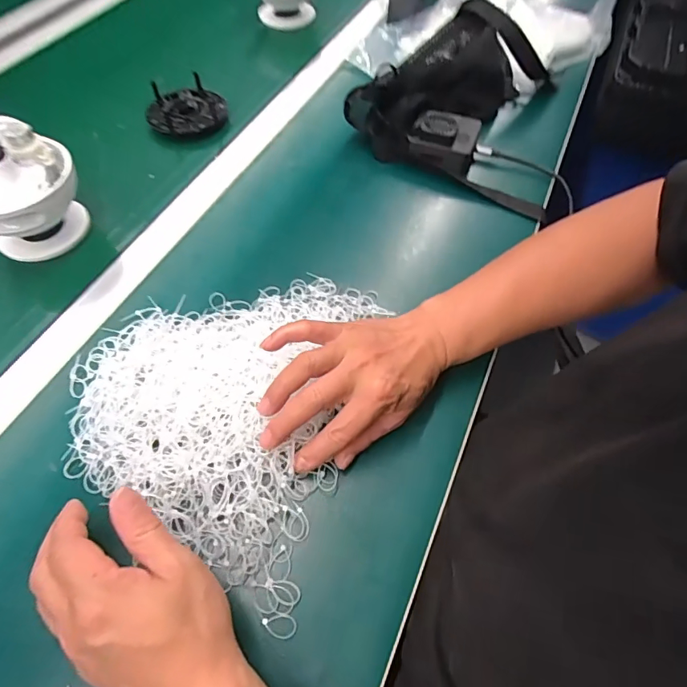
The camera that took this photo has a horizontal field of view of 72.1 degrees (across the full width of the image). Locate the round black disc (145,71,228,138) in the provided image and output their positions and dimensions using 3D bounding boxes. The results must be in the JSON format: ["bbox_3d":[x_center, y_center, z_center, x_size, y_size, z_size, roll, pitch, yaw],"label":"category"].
[{"bbox_3d":[-0.201,-0.304,0.610,0.093,0.030,0.093,1,59,-1],"label":"round black disc"}]

